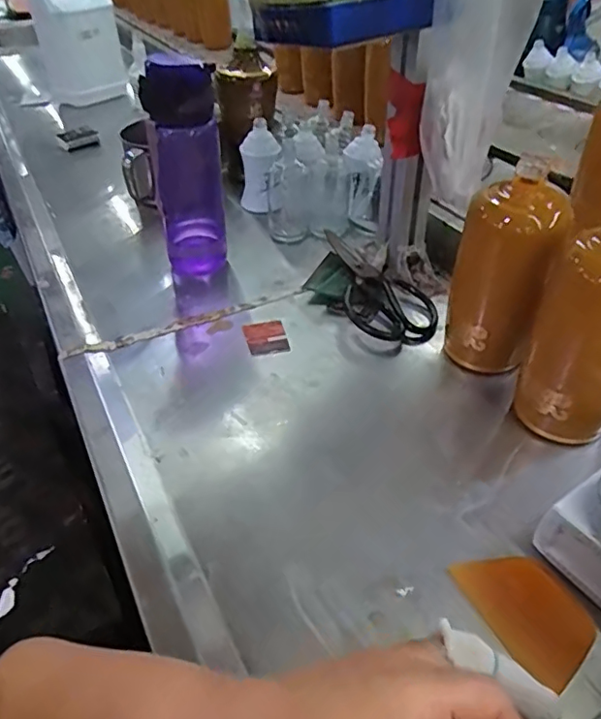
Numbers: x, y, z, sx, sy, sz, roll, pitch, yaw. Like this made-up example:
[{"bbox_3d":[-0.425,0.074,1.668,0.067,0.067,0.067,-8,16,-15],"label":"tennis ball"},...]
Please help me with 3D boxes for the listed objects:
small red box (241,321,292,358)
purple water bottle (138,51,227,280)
[{"bbox_3d":[-0.035,-0.021,0.550,0.041,0.004,0.043,-13,53,-7],"label":"small red box"},{"bbox_3d":[-0.121,-0.197,0.584,0.083,0.229,0.059,-7,42,-5],"label":"purple water bottle"}]

